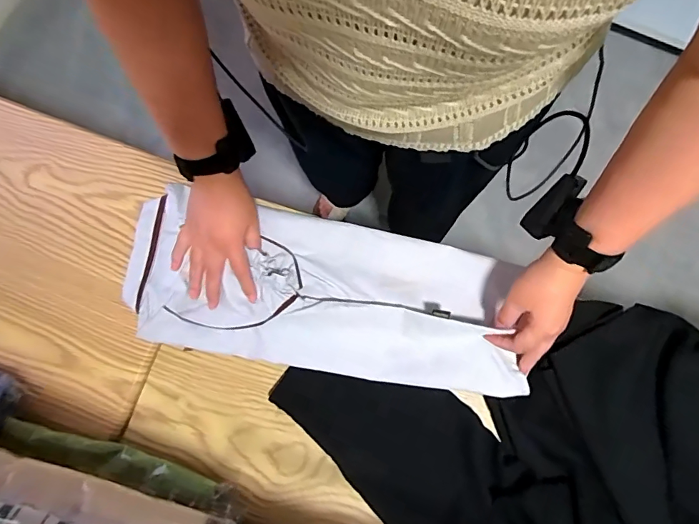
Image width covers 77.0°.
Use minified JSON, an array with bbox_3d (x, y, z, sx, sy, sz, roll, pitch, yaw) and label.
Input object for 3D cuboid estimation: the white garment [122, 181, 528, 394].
[{"bbox_3d":[-0.028,0.033,0.519,0.465,0.042,0.183,8,78,1],"label":"white garment"}]

